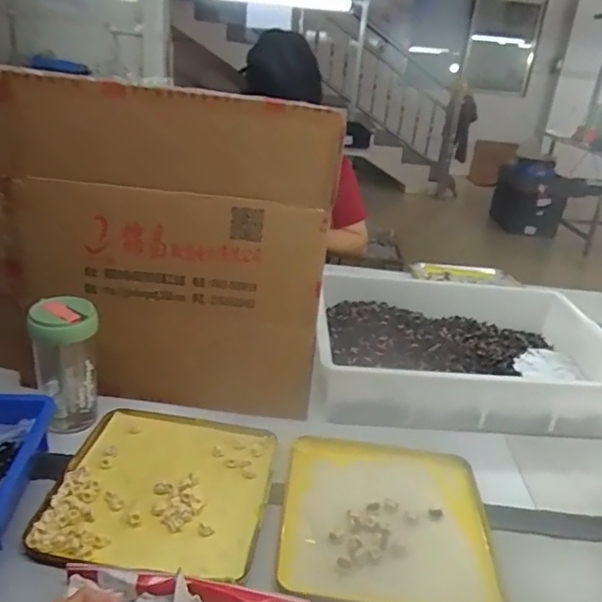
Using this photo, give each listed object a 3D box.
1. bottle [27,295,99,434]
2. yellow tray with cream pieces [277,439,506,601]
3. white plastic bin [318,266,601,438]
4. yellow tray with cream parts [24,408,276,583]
[{"bbox_3d":[-0.303,0.086,0.732,0.076,0.174,0.067,-4,26,-20],"label":"bottle"},{"bbox_3d":[0.101,0.256,0.673,0.242,0.029,0.241,4,24,-3],"label":"yellow tray with cream pieces"},{"bbox_3d":[0.273,0.080,0.976,0.505,0.105,0.336,5,24,-1],"label":"white plastic bin"},{"bbox_3d":[-0.159,0.218,0.674,0.236,0.022,0.267,6,24,1],"label":"yellow tray with cream parts"}]

